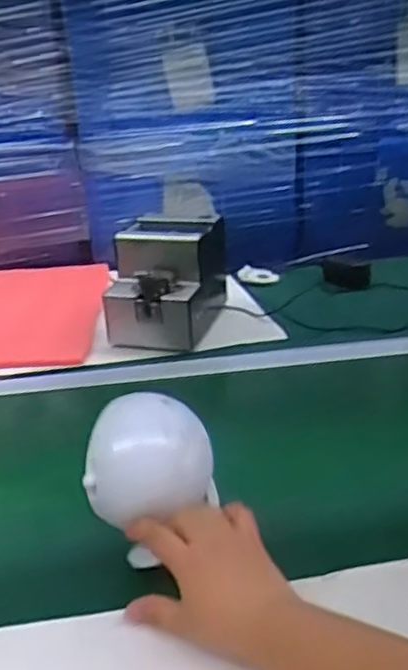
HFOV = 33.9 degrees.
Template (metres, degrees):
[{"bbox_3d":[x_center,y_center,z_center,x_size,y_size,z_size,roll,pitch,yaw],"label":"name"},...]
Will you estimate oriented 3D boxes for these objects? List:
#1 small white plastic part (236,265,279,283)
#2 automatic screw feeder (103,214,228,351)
[{"bbox_3d":[0.094,-0.103,1.150,0.070,0.021,0.026,6,25,18],"label":"small white plastic part"},{"bbox_3d":[-0.051,-0.082,0.955,0.125,0.139,0.186,6,26,15],"label":"automatic screw feeder"}]

